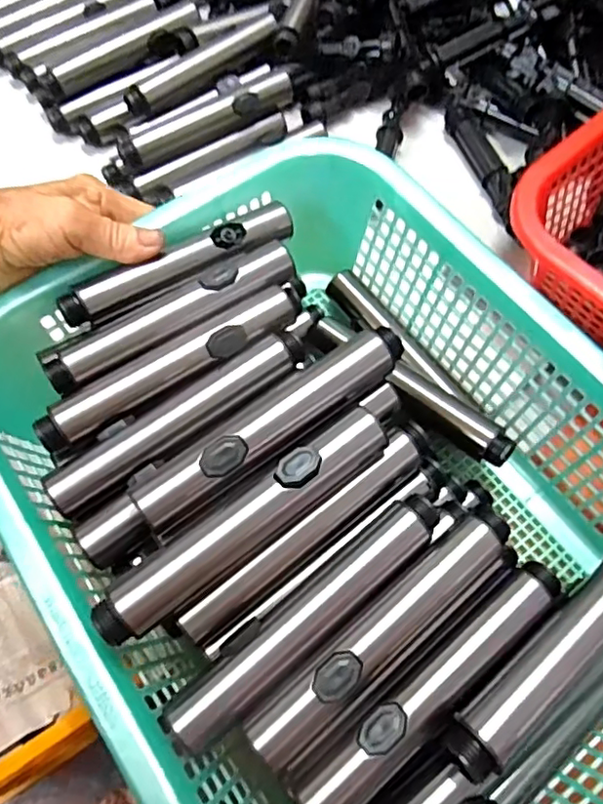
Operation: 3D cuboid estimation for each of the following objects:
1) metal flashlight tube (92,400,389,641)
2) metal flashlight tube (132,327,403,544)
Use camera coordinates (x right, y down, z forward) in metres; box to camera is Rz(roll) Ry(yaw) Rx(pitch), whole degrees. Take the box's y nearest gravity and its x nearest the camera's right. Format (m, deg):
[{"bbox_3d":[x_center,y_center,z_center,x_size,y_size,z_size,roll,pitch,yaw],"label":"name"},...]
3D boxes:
[{"bbox_3d":[-0.026,0.052,0.265,0.147,0.021,0.031,-35,70,-13],"label":"metal flashlight tube"},{"bbox_3d":[-0.010,0.012,0.283,0.147,0.026,0.023,-37,71,-14],"label":"metal flashlight tube"}]

